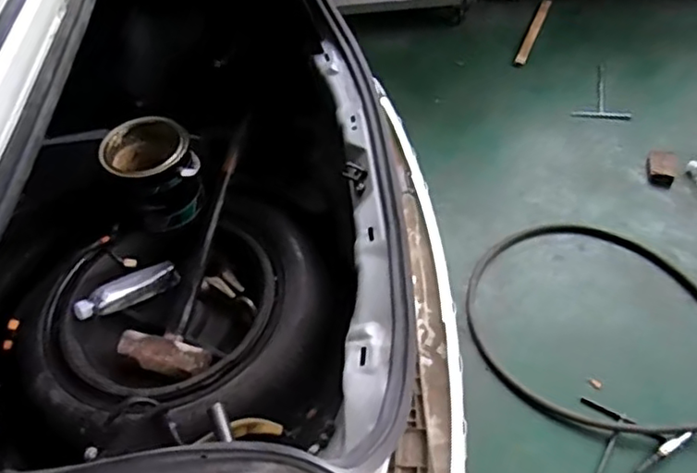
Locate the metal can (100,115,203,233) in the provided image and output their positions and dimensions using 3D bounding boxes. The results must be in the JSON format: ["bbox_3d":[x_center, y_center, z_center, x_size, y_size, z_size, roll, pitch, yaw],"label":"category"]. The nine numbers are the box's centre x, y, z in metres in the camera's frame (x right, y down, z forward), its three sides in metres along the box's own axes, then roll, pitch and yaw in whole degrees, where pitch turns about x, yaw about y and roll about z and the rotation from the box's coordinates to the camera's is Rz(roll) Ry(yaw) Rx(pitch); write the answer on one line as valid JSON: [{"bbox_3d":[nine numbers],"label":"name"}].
[{"bbox_3d":[-0.370,-0.125,1.207,0.155,0.163,0.155,-31,53,-17],"label":"metal can"}]

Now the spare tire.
[{"bbox_3d":[-0.297,0.143,1.139,0.532,0.156,0.498,-4,50,5],"label":"spare tire"}]

